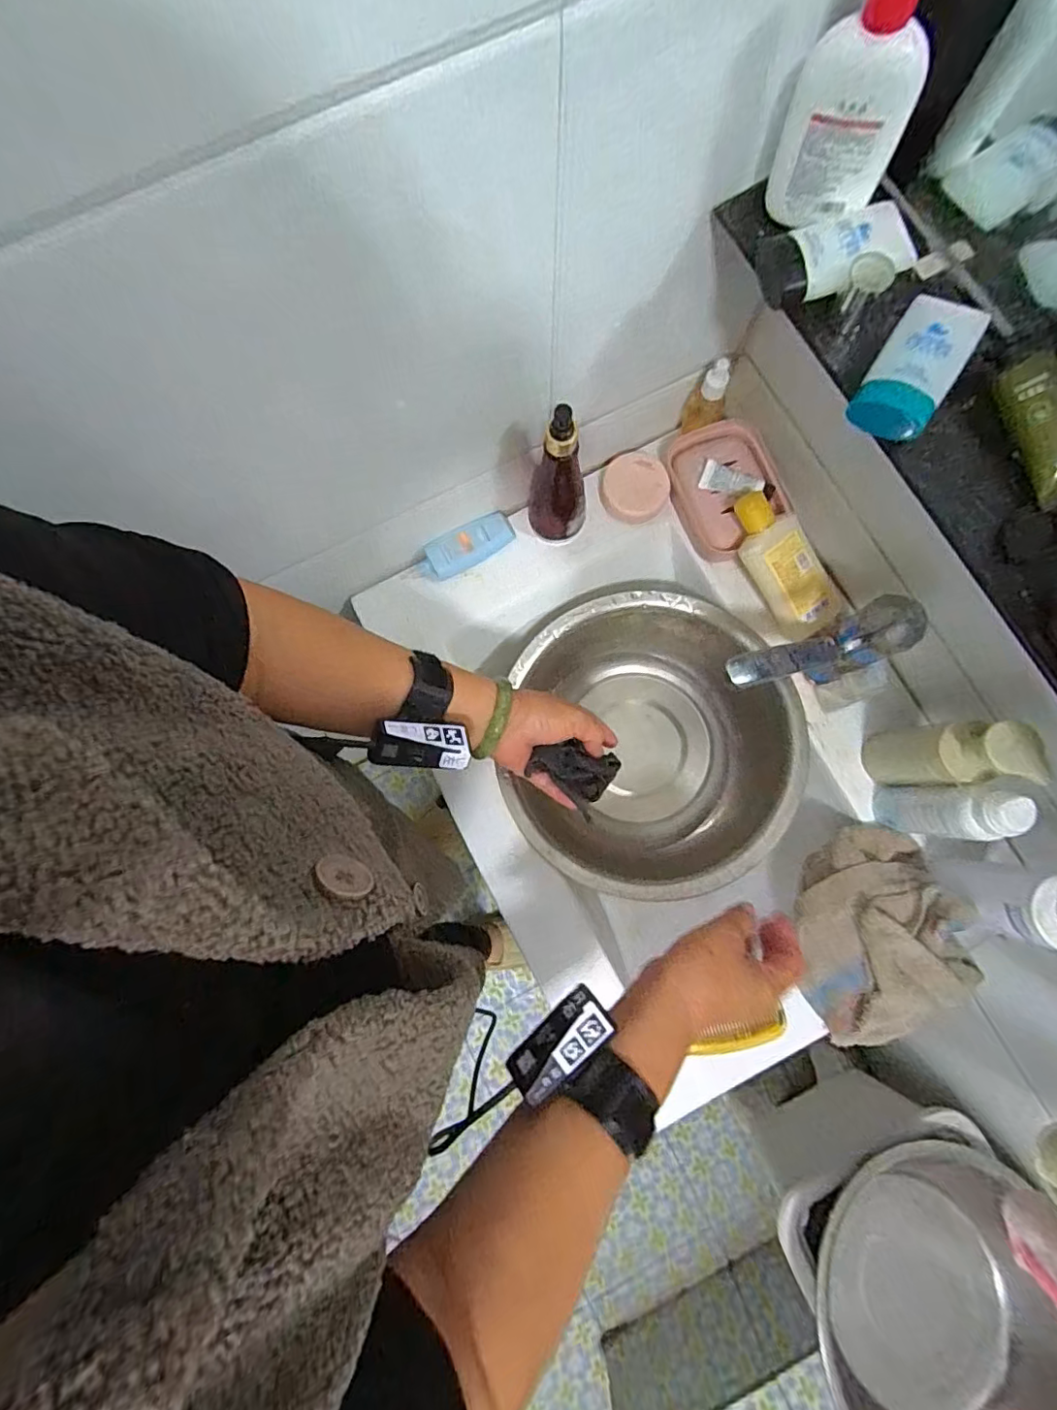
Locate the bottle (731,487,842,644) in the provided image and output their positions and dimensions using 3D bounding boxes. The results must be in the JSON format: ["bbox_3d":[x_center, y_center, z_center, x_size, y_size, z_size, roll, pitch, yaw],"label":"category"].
[{"bbox_3d":[0.248,-0.133,0.539,0.053,0.031,0.151,-39,106,-6],"label":"bottle"}]

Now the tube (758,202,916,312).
[{"bbox_3d":[0.191,-0.287,0.347,0.092,0.024,0.054,-20,80,-3],"label":"tube"}]

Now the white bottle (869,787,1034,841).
[{"bbox_3d":[0.351,0.092,0.469,0.032,0.144,0.037,12,80,3],"label":"white bottle"}]

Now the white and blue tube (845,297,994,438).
[{"bbox_3d":[0.235,-0.206,0.335,0.043,0.027,0.086,32,82,6],"label":"white and blue tube"}]

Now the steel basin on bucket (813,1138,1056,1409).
[{"bbox_3d":[0.552,0.836,0.767,0.367,0.173,0.367,-2,58,3],"label":"steel basin on bucket"}]

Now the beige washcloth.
[{"bbox_3d":[0.315,0.205,0.502,0.138,0.067,0.177,-5,80,0],"label":"beige washcloth"}]

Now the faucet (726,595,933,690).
[{"bbox_3d":[0.239,-0.039,0.476,0.147,0.138,0.048,-20,80,-3],"label":"faucet"}]

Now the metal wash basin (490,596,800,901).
[{"bbox_3d":[0.134,0.045,0.612,0.287,0.109,0.302,0,80,1],"label":"metal wash basin"}]

